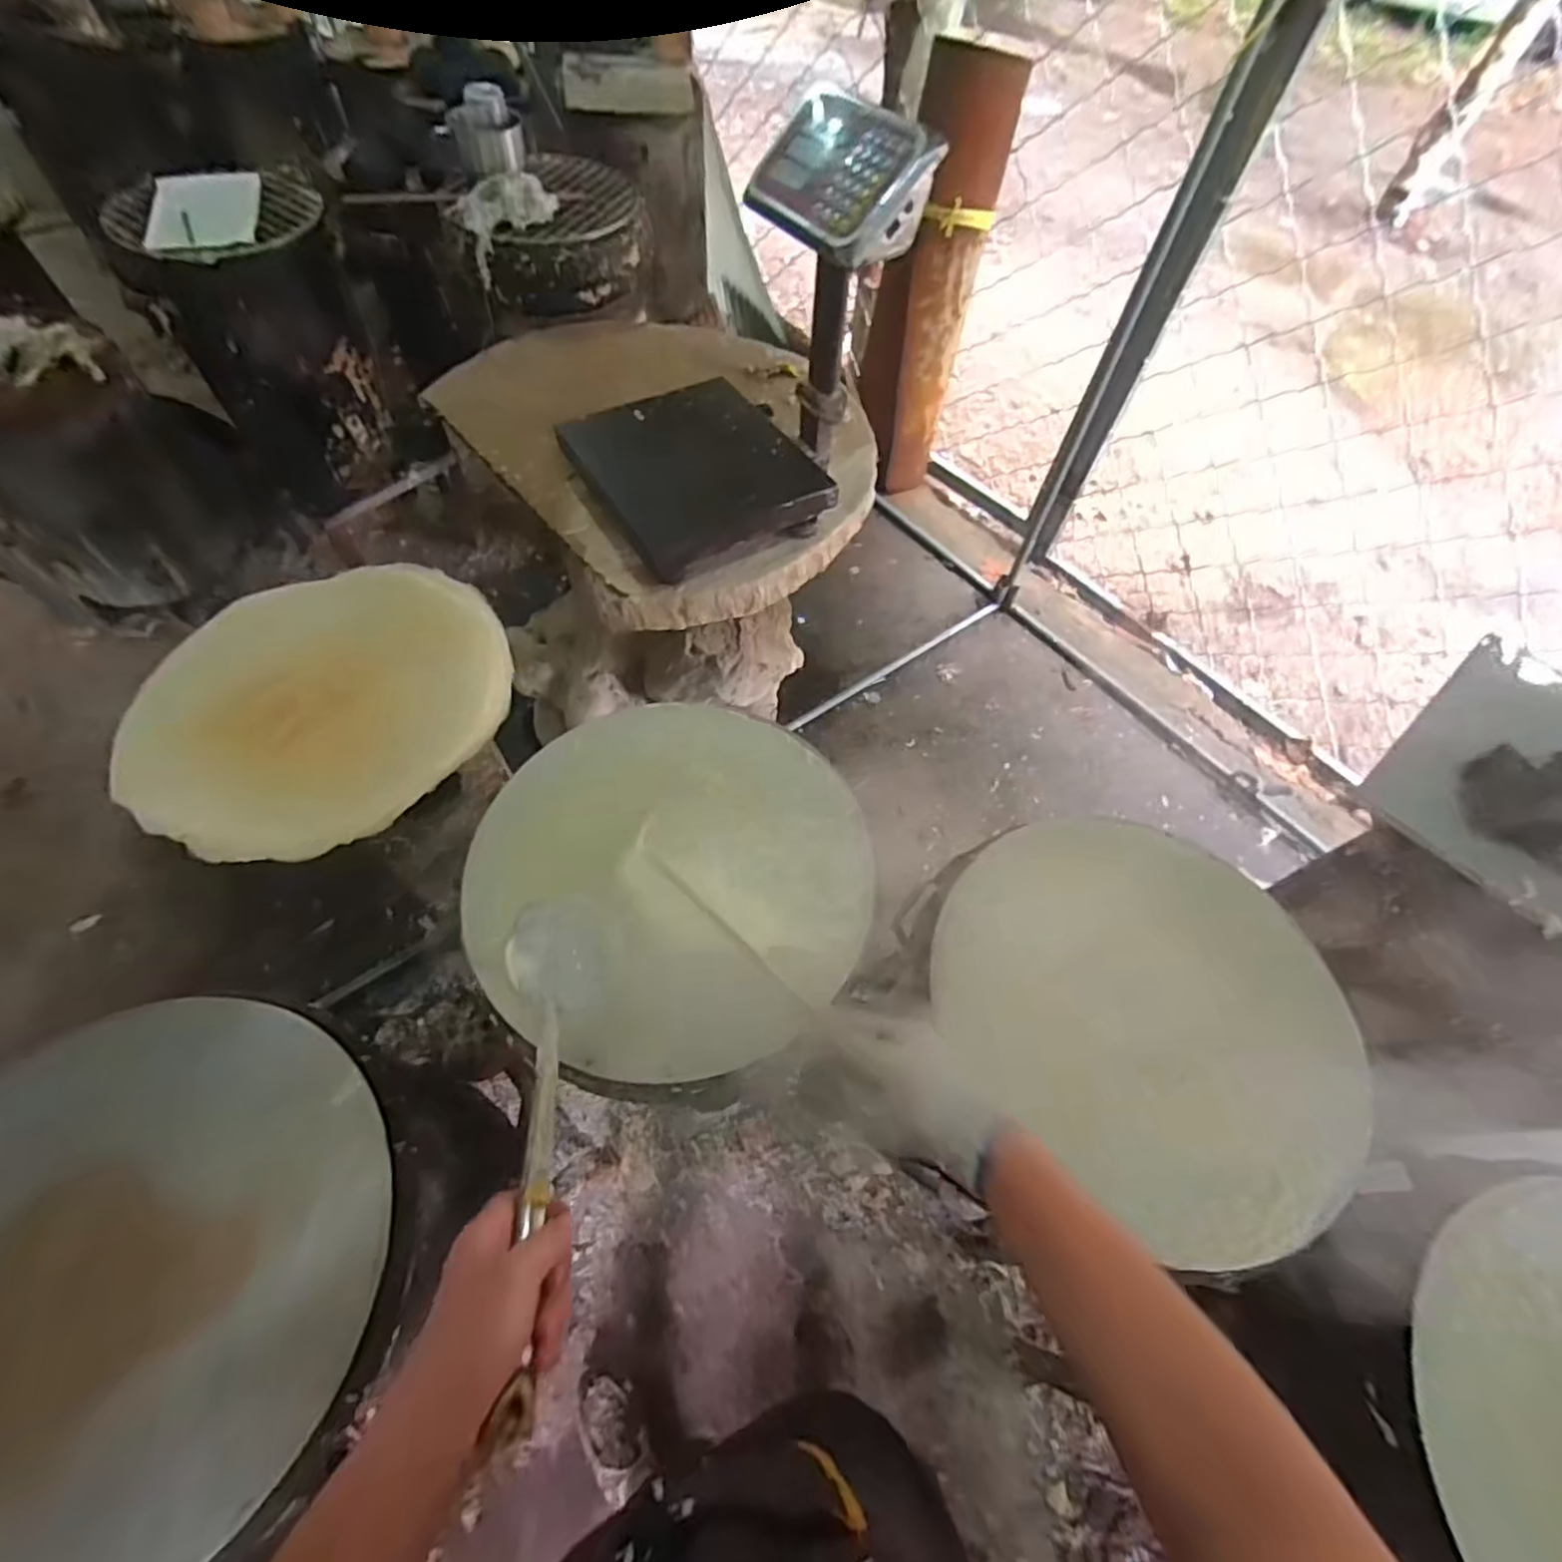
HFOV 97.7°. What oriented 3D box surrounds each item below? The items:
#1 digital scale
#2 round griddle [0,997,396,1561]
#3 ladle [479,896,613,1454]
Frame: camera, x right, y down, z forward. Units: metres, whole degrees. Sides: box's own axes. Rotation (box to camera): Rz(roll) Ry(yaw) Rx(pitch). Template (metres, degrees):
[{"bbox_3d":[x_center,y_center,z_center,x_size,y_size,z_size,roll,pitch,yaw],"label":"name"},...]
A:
[{"bbox_3d":[-0.062,-0.590,0.947,0.434,0.416,0.325,-25,63,-17],"label":"digital scale"},{"bbox_3d":[-0.508,0.372,0.504,0.394,0.044,0.379,2,65,-4],"label":"round griddle"},{"bbox_3d":[-0.161,0.211,0.452,0.070,0.076,0.344,-6,26,-7],"label":"ladle"}]

